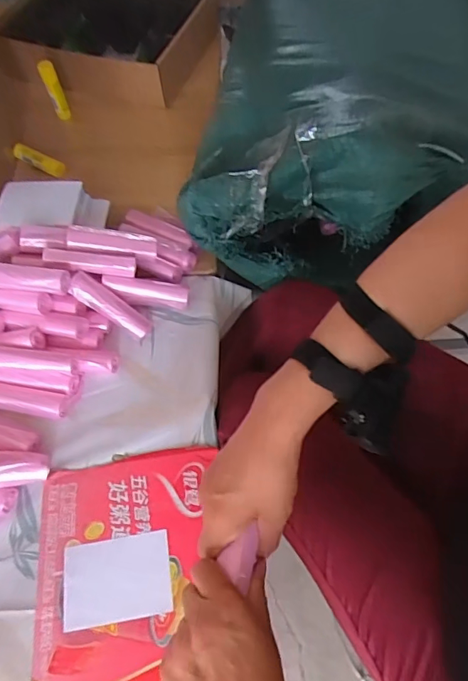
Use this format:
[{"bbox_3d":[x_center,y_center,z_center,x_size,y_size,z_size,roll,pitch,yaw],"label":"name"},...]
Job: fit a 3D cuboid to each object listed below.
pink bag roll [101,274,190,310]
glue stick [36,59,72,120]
[{"bbox_3d":[-0.120,-0.069,0.656,0.115,0.030,0.023,12,58,-10],"label":"pink bag roll"},{"bbox_3d":[-0.318,-0.443,0.851,0.027,0.107,0.024,-23,59,-10],"label":"glue stick"}]

